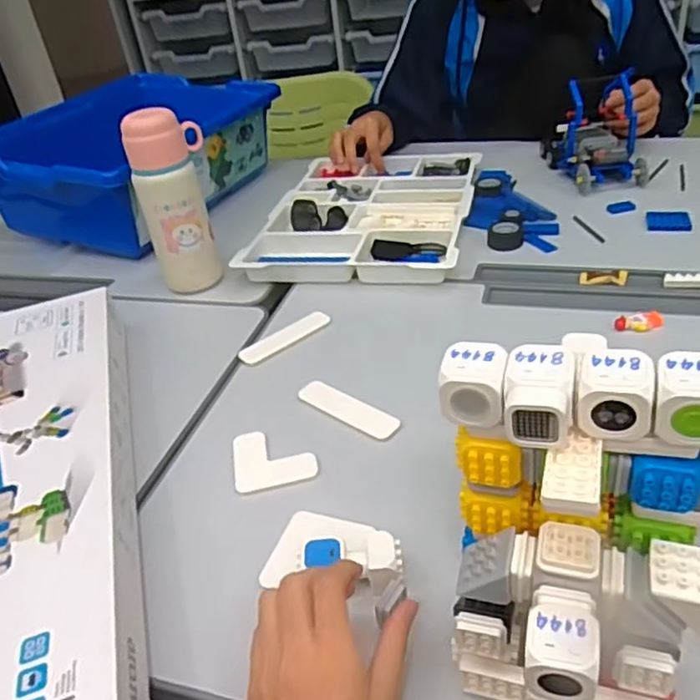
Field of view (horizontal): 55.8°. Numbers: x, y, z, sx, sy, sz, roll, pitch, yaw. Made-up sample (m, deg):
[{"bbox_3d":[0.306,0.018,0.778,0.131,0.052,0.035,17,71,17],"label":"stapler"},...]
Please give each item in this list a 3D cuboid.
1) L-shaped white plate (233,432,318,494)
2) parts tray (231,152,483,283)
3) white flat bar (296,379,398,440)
[{"bbox_3d":[-0.064,0.090,0.555,0.067,0.007,0.064,-12,35,-5],"label":"L-shaped white plate"},{"bbox_3d":[0.030,-0.193,0.910,0.269,0.034,0.368,2,36,15],"label":"parts tray"},{"bbox_3d":[-0.003,0.051,0.593,0.106,0.004,0.031,23,46,37],"label":"white flat bar"}]

